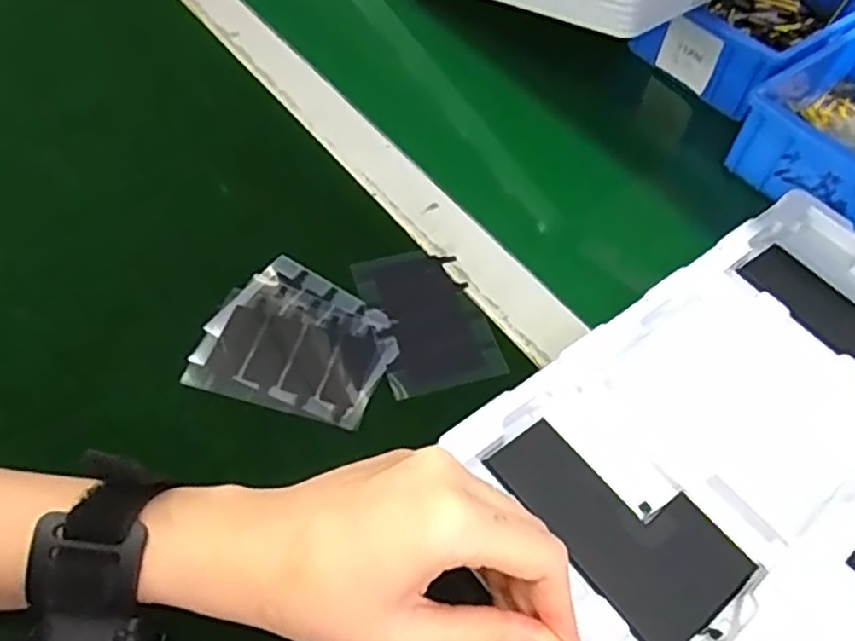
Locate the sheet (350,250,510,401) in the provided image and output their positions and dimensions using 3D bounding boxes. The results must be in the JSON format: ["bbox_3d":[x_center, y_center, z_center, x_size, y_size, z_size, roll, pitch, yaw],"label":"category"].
[{"bbox_3d":[-0.001,-0.002,0.384,0.062,0.005,0.093,-15,56,-15],"label":"sheet"}]

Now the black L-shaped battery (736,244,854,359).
[{"bbox_3d":[0.239,-0.007,0.391,0.070,0.011,0.106,-31,63,-25],"label":"black L-shaped battery"}]

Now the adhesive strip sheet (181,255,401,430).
[{"bbox_3d":[-0.068,0.012,0.365,0.096,0.004,0.086,22,56,10],"label":"adhesive strip sheet"}]

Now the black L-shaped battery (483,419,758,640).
[{"bbox_3d":[0.084,0.085,0.300,0.063,0.007,0.105,-31,63,-25],"label":"black L-shaped battery"}]

